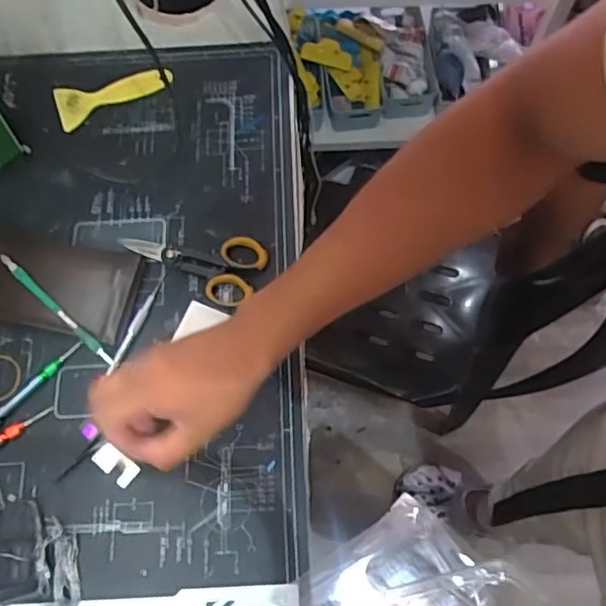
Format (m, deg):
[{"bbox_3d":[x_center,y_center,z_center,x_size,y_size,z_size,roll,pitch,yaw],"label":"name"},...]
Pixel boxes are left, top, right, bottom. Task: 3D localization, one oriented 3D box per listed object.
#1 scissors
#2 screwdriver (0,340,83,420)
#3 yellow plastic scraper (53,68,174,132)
[{"bbox_3d":[-0.098,-0.048,0.563,0.131,0.019,0.066,29,72,10],"label":"scissors"},{"bbox_3d":[-0.241,0.078,0.524,0.013,0.014,0.119,42,75,13],"label":"screwdriver"},{"bbox_3d":[-0.200,-0.223,0.637,0.124,0.018,0.050,-14,71,-5],"label":"yellow plastic scraper"}]

